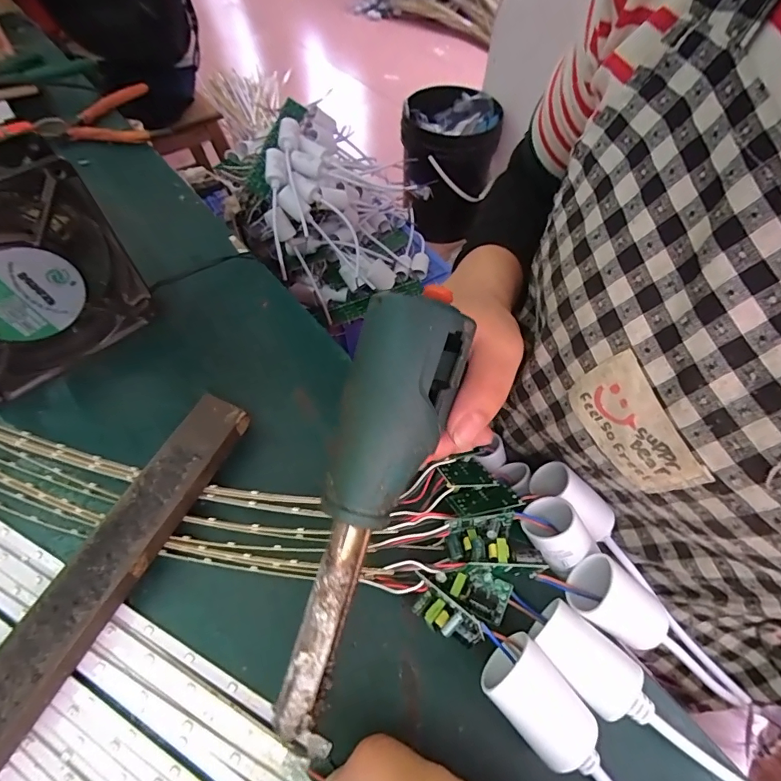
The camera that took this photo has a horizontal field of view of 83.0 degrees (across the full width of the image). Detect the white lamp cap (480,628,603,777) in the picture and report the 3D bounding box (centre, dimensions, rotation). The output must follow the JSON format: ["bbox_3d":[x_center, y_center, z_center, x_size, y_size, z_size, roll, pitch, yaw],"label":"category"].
[{"bbox_3d":[0.062,0.133,0.186,0.029,0.031,0.050,-34,64,-22],"label":"white lamp cap"}]

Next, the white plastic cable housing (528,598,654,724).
[{"bbox_3d":[0.089,0.121,0.196,0.025,0.019,0.052,-32,64,-21],"label":"white plastic cable housing"}]

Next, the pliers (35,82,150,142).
[{"bbox_3d":[-0.308,-0.284,0.457,0.106,0.017,0.096,-11,56,-9],"label":"pliers"}]

